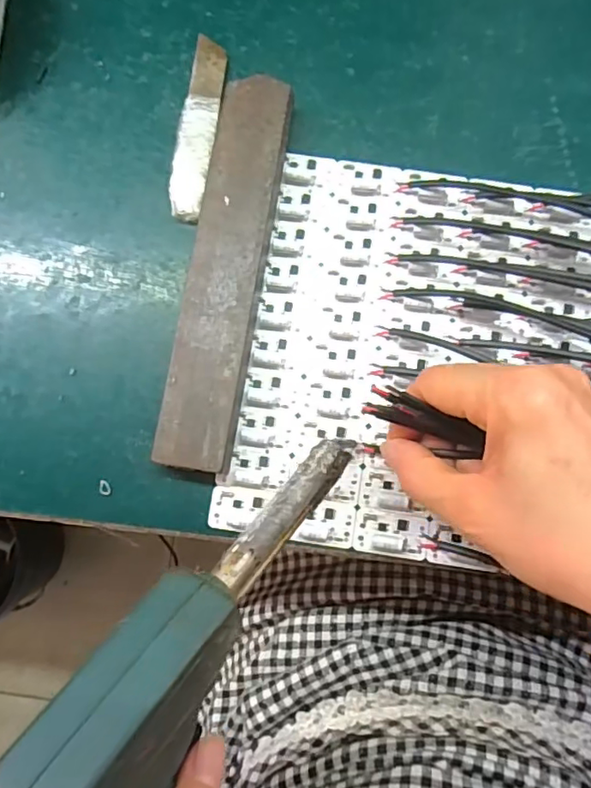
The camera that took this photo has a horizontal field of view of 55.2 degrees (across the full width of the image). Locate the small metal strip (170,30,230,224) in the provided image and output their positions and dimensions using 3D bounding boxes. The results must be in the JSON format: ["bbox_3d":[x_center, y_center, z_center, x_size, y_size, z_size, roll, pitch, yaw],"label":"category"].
[{"bbox_3d":[-0.051,-0.142,0.299,0.021,0.010,0.104,6,82,1],"label":"small metal strip"}]

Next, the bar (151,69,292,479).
[{"bbox_3d":[-0.034,-0.062,0.283,0.037,0.018,0.196,9,82,2],"label":"bar"}]

